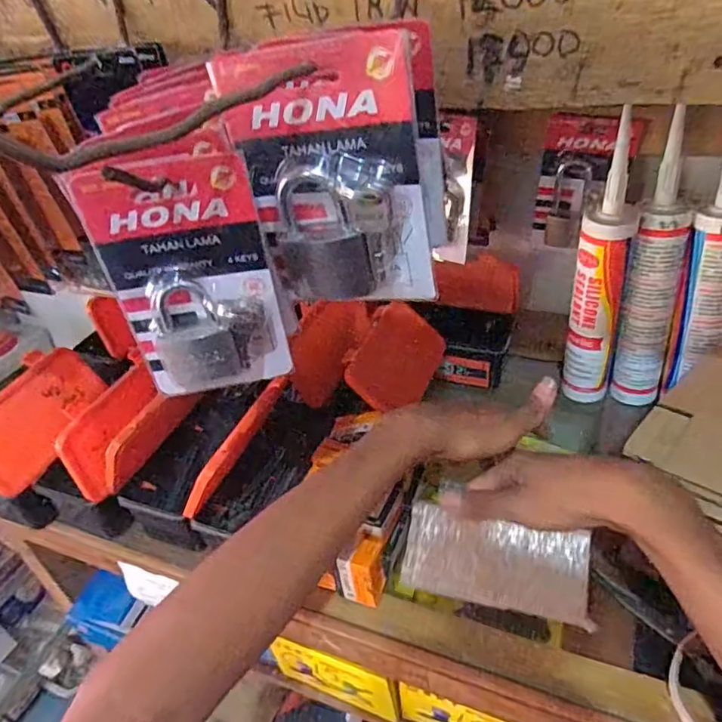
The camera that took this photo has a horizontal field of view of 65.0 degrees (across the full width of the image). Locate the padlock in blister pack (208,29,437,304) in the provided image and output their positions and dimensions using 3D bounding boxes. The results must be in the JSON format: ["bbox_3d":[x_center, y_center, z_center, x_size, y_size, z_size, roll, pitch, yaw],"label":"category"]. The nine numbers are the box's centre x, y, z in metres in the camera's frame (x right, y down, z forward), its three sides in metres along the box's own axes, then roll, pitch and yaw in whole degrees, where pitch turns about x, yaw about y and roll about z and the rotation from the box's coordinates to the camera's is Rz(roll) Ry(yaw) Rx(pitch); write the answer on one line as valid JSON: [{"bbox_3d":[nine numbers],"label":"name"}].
[{"bbox_3d":[-0.012,-0.075,0.248,0.079,0.110,0.024,9,40,21],"label":"padlock in blister pack"}]

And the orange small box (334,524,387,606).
[{"bbox_3d":[0.003,0.168,0.466,0.030,0.047,0.043,10,40,22],"label":"orange small box"}]

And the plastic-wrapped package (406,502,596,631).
[{"bbox_3d":[0.097,0.147,0.414,0.130,0.010,0.060,6,78,18],"label":"plastic-wrapped package"}]

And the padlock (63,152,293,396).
[{"bbox_3d":[-0.071,-0.031,0.242,0.063,0.103,0.025,-4,37,5],"label":"padlock"}]

